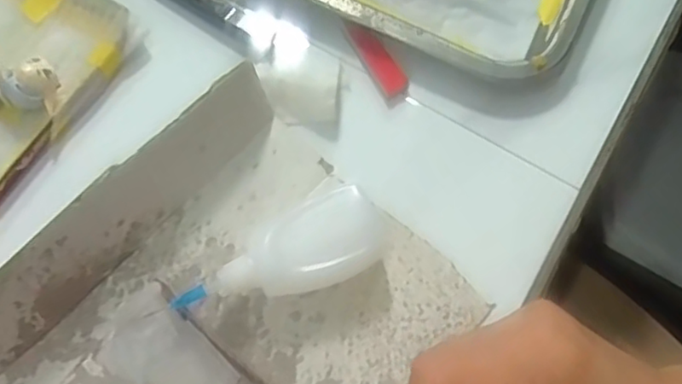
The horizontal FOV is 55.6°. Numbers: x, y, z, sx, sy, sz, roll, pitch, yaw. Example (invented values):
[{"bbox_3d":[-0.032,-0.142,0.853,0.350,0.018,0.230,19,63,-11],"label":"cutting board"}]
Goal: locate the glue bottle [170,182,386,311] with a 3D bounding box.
[{"bbox_3d":[-0.025,0.035,0.313,0.102,0.029,0.038,-29,73,-13],"label":"glue bottle"}]

